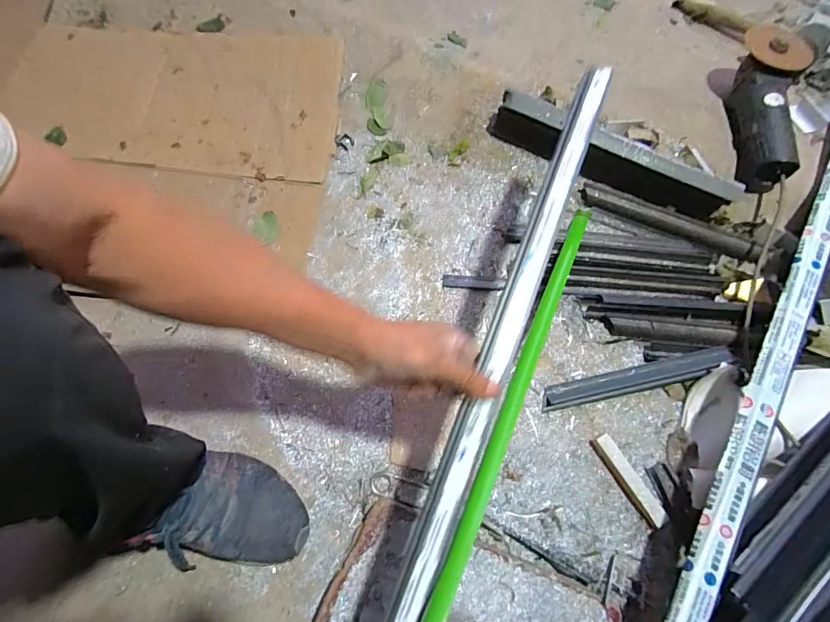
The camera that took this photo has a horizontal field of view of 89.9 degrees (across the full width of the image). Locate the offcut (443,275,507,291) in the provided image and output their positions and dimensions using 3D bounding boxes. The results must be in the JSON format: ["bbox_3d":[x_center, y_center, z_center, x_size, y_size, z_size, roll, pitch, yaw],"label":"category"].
[{"bbox_3d":[0.091,-0.043,0.641,0.094,0.008,0.022,5,69,0],"label":"offcut"}]

